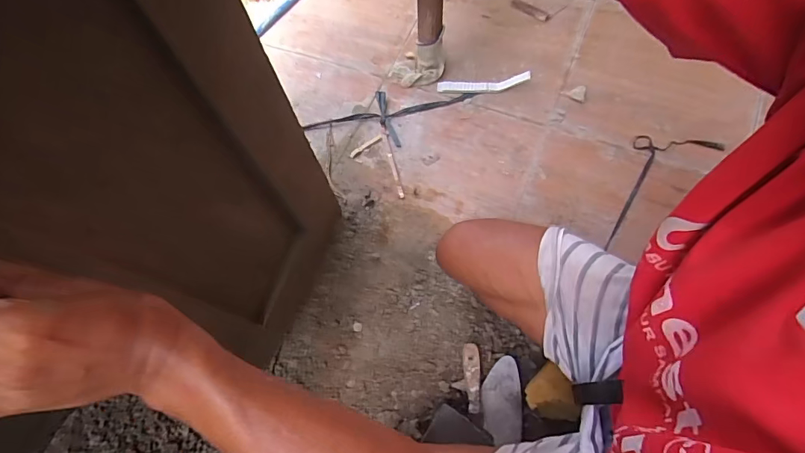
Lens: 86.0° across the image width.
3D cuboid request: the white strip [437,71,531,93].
[{"bbox_3d":[0.183,-0.331,0.979,0.200,0.054,0.026,2,68,5],"label":"white strip"}]

